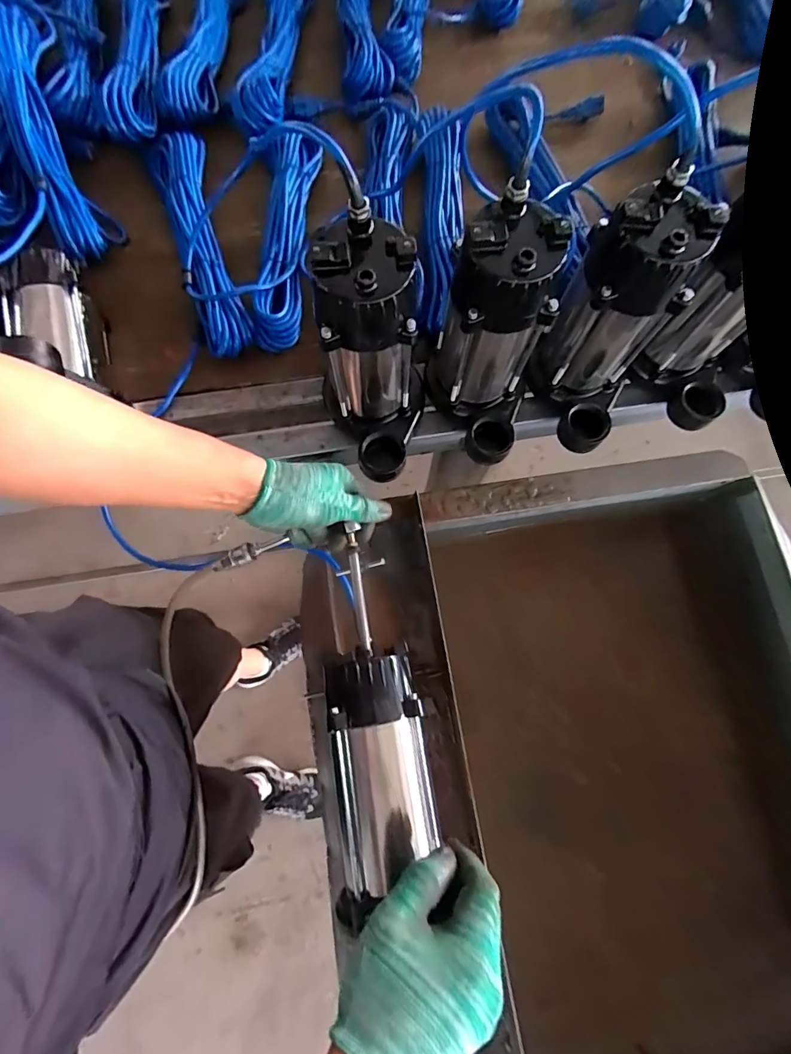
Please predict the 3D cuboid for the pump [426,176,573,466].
[{"bbox_3d":[0.116,-0.184,0.486,0.109,0.239,0.154,-25,77,-8],"label":"pump"}]

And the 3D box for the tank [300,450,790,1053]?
[{"bbox_3d":[0.227,0.316,0.571,0.586,0.225,0.734,-9,76,-4],"label":"tank"}]

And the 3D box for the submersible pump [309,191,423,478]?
[{"bbox_3d":[-0.030,-0.156,0.472,0.117,0.228,0.141,9,75,1],"label":"submersible pump"}]

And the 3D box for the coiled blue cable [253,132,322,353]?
[{"bbox_3d":[-0.152,-0.409,0.629,0.076,0.047,0.354,4,75,0],"label":"coiled blue cable"}]

